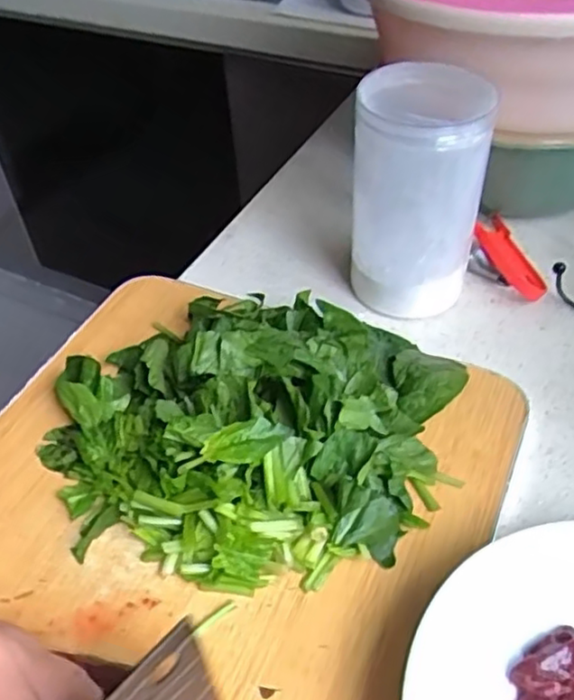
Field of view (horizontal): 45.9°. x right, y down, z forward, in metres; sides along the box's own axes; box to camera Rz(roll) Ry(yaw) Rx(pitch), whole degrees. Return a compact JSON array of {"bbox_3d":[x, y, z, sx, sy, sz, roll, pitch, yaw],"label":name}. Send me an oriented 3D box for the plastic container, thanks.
[{"bbox_3d":[0.089,-0.102,0.462,0.085,0.149,0.085,7,47,9],"label":"plastic container"}]

